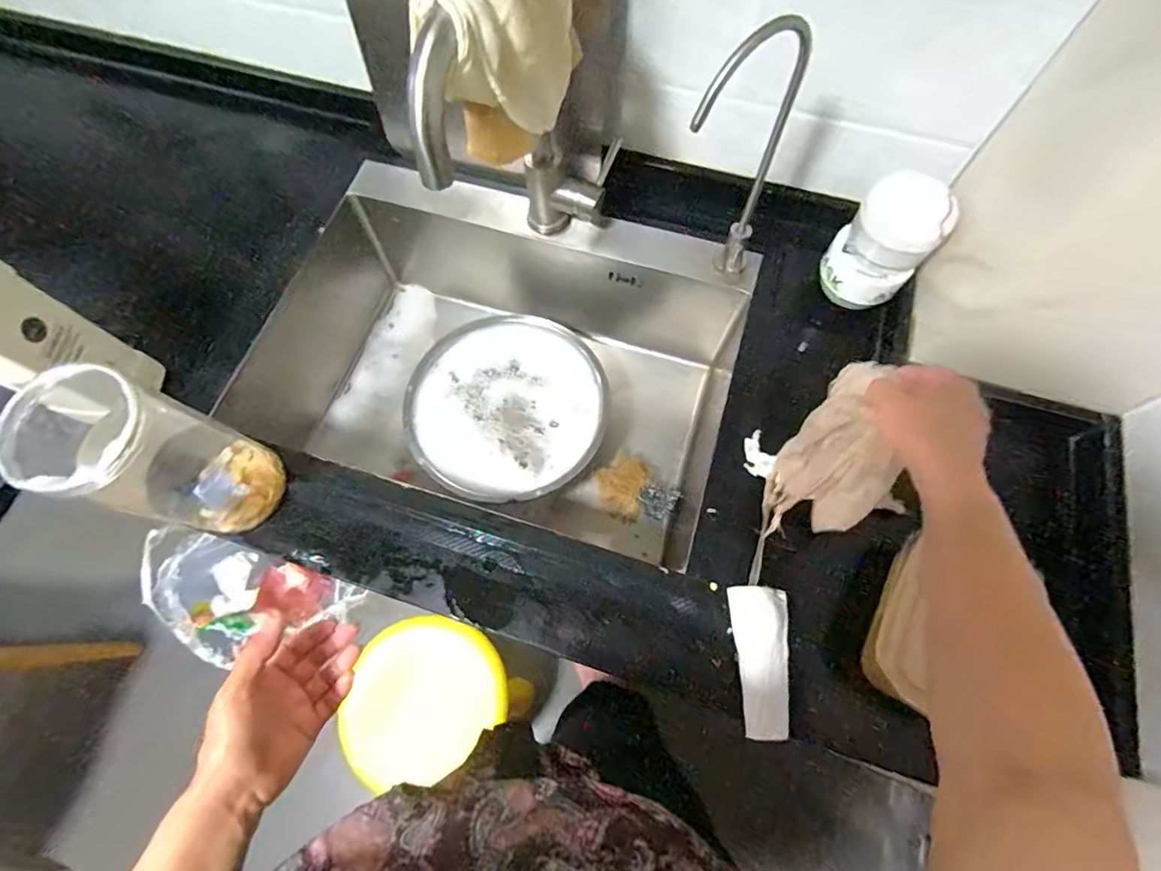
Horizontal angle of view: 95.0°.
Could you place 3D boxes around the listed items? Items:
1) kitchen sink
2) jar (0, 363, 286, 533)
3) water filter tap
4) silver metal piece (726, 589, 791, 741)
[{"bbox_3d":[-0.101,-0.135,0.755,0.587,0.179,0.436,18,70,7],"label":"kitchen sink"},{"bbox_3d":[-0.366,0.023,0.470,0.099,0.194,0.098,0,69,0],"label":"jar"},{"bbox_3d":[0.146,-0.234,0.502,0.044,0.275,0.124,43,75,15],"label":"water filter tap"},{"bbox_3d":[0.172,0.209,0.496,0.053,0.021,0.129,0,69,0],"label":"silver metal piece"}]

